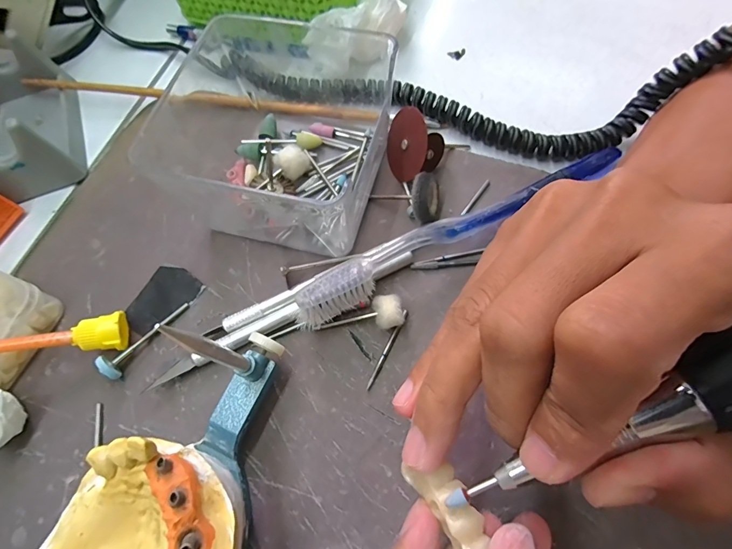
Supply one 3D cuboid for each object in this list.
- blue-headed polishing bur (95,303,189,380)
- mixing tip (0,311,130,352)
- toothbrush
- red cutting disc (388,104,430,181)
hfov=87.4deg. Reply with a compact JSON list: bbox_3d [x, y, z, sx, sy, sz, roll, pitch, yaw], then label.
[{"bbox_3d":[-0.106,0.030,0.184,0.010,0.013,0.045,41,75,19],"label":"blue-headed polishing bur"},{"bbox_3d":[-0.157,0.033,0.171,0.087,0.014,0.016,-8,67,-18],"label":"mixing tip"},{"bbox_3d":[0.049,-0.025,0.191,0.183,0.025,0.017,-30,68,-9],"label":"toothbrush"},{"bbox_3d":[0.022,-0.070,0.208,0.005,0.037,0.036,-8,103,-28],"label":"red cutting disc"}]

